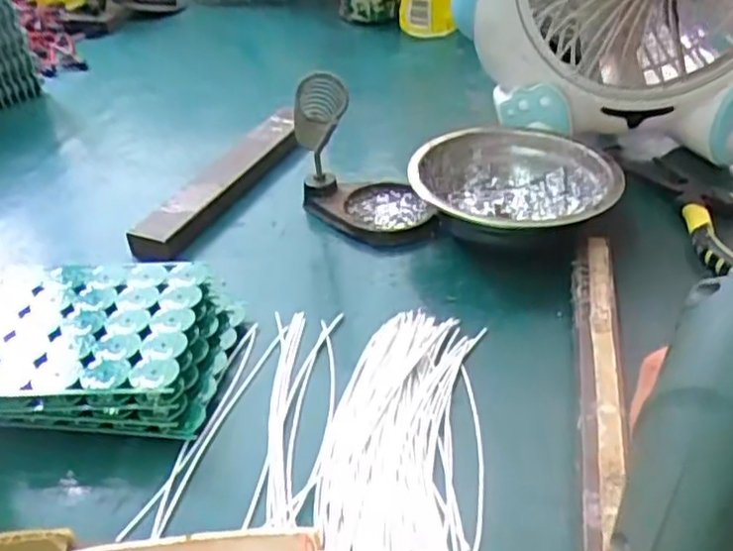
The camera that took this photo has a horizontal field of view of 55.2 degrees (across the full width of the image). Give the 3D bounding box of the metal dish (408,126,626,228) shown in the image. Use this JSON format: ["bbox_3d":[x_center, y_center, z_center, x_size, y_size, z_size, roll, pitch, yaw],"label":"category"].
[{"bbox_3d":[0.090,-0.050,0.440,0.114,0.046,0.104,-2,36,1],"label":"metal dish"}]

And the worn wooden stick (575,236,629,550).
[{"bbox_3d":[0.109,0.045,0.331,0.019,0.020,0.192,5,37,11],"label":"worn wooden stick"}]

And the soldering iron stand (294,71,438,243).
[{"bbox_3d":[-0.007,-0.080,0.443,0.078,0.104,0.082,-10,37,-9],"label":"soldering iron stand"}]

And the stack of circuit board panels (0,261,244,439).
[{"bbox_3d":[-0.131,0.034,0.351,0.121,0.036,0.099,-2,36,1],"label":"stack of circuit board panels"}]

